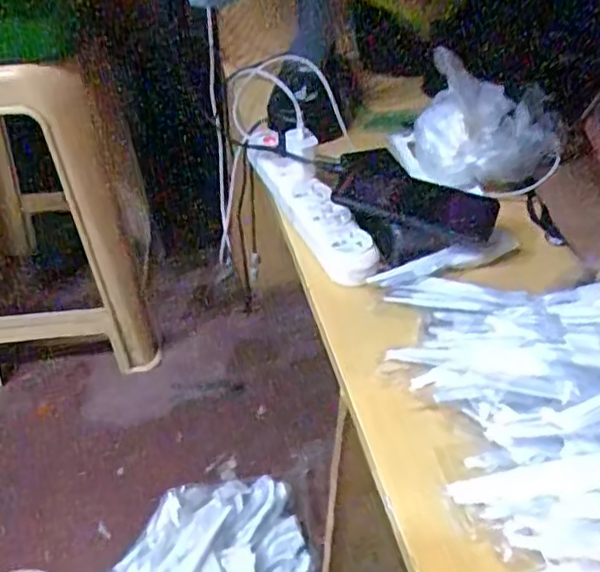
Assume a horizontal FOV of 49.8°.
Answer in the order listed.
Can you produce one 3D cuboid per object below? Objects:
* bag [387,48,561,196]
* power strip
[{"bbox_3d":[0.195,-0.182,0.747,0.128,0.109,0.162,-13,44,-16],"label":"bag"},{"bbox_3d":[0.000,-0.097,0.698,0.053,0.040,0.259,-17,45,-20],"label":"power strip"}]

